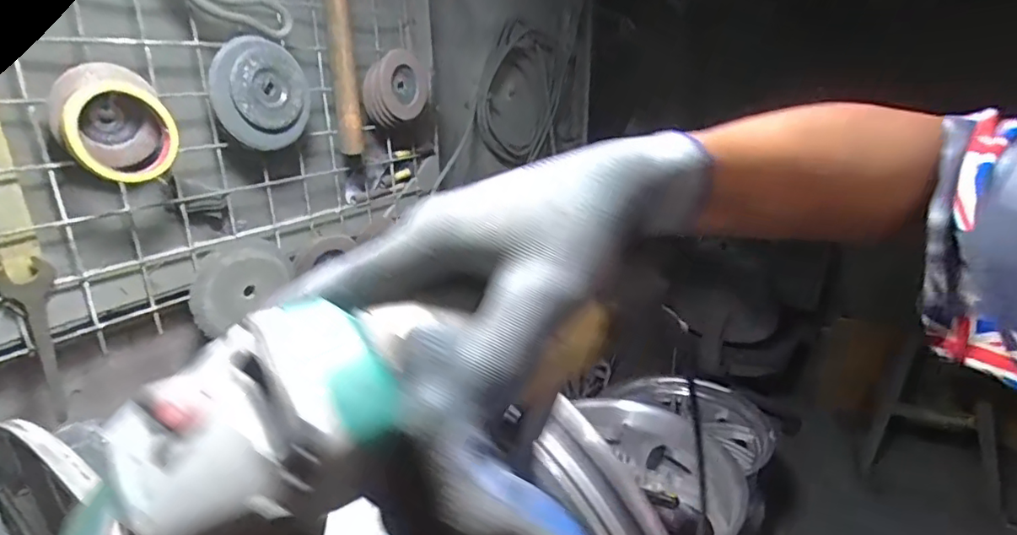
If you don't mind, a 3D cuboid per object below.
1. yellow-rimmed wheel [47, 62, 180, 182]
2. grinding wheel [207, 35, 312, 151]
[{"bbox_3d":[-0.370,-0.134,0.513,0.040,0.096,0.091,12,24,34],"label":"yellow-rimmed wheel"},{"bbox_3d":[-0.280,-0.199,0.626,0.025,0.114,0.110,11,24,32],"label":"grinding wheel"}]

